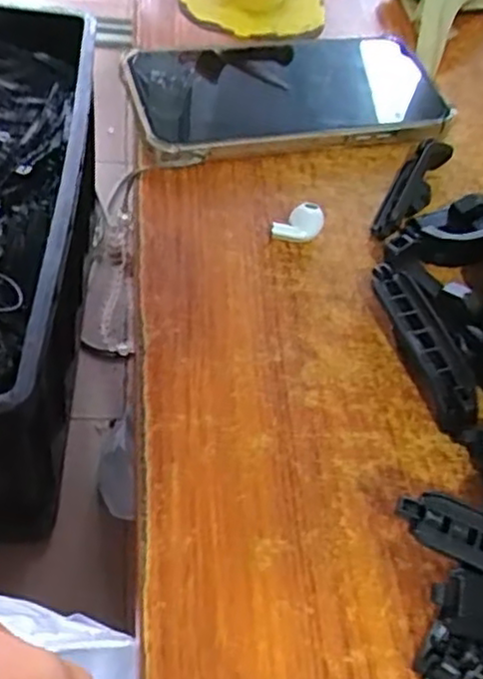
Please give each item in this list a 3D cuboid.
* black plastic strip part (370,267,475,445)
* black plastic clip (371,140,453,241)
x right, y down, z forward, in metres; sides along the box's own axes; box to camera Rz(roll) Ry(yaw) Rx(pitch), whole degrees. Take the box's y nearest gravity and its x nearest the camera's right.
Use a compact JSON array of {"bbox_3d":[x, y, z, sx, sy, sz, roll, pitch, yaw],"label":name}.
[{"bbox_3d":[0.076,0.002,0.287,0.022,0.011,0.078,-15,59,-20],"label":"black plastic strip part"},{"bbox_3d":[0.085,-0.075,0.344,0.017,0.015,0.076,30,55,11],"label":"black plastic clip"}]

